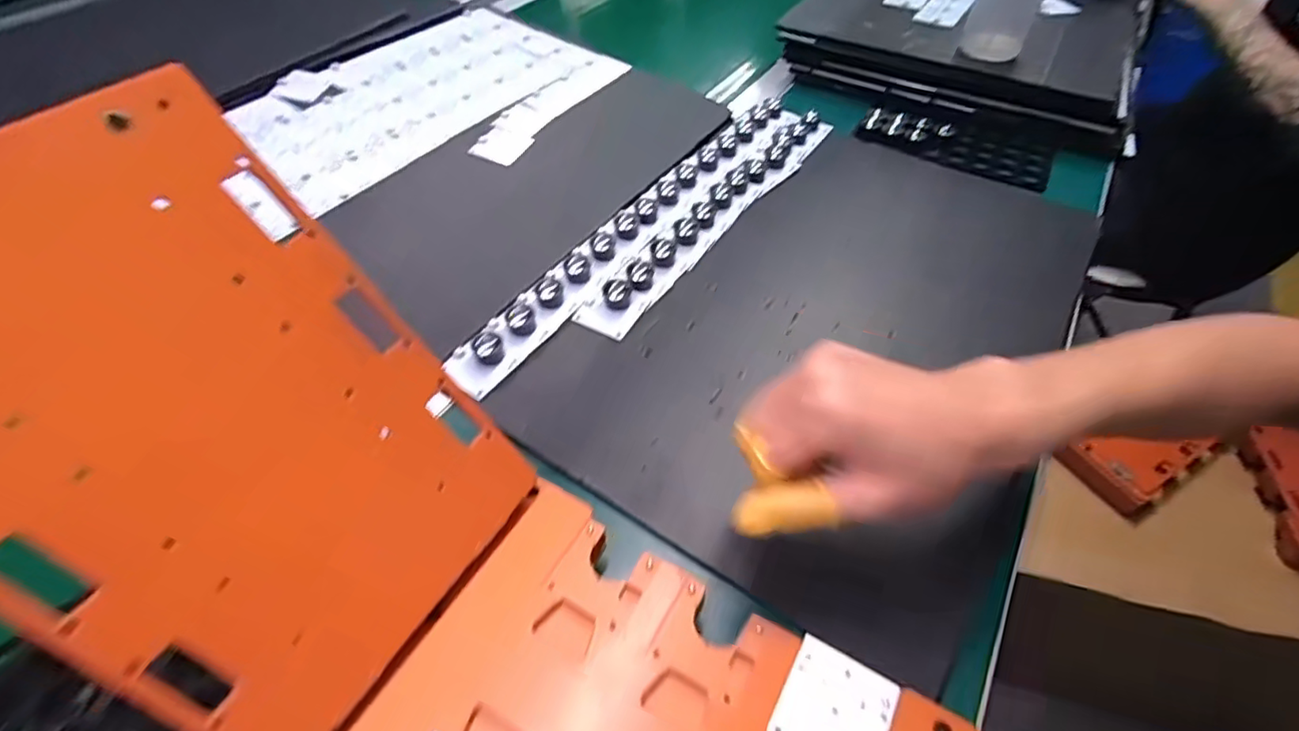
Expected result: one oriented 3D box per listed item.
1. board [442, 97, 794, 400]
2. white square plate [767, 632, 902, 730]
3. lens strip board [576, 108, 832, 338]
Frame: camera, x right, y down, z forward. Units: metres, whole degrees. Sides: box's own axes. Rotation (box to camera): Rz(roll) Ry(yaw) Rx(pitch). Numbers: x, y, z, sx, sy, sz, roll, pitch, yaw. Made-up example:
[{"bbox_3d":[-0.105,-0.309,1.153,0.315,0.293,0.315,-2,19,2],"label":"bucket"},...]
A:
[{"bbox_3d":[0.000,-0.143,0.539,0.043,0.018,0.470,28,54,22],"label":"board"},{"bbox_3d":[0.081,0.149,0.261,0.044,0.004,0.048,24,53,19],"label":"white square plate"},{"bbox_3d":[0.065,-0.151,0.545,0.050,0.014,0.367,30,55,23],"label":"lens strip board"}]

